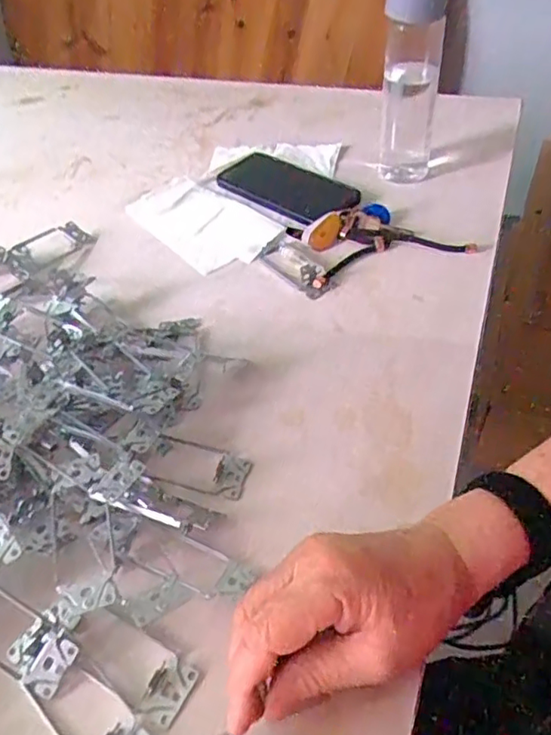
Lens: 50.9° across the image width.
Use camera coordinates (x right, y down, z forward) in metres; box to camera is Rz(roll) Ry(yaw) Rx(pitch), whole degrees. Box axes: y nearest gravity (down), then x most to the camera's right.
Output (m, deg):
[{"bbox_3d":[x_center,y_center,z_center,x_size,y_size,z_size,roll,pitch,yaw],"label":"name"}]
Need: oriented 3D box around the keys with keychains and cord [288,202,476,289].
[{"bbox_3d":[0.104,-0.138,0.595,0.162,0.020,0.102,-14,48,-7],"label":"keys with keychains and cord"}]

